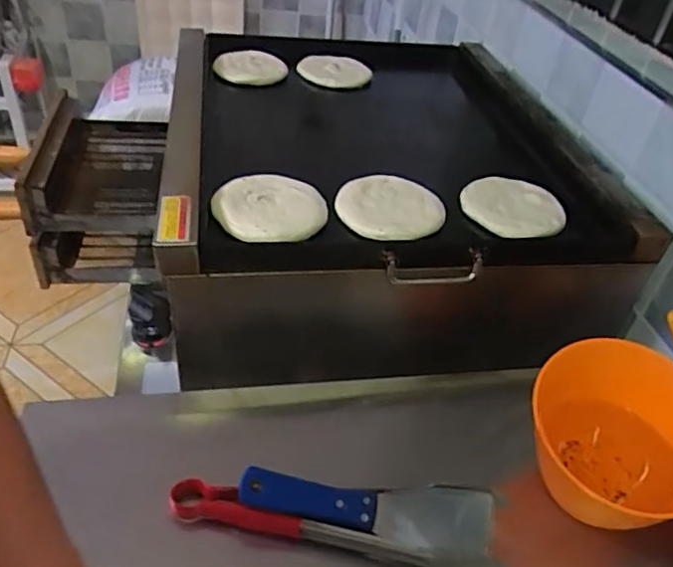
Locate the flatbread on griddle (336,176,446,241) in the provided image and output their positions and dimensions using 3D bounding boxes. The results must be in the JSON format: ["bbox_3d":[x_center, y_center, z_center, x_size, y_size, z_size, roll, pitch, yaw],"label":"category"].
[{"bbox_3d":[0.065,-0.094,0.712,0.124,0.011,0.115,4,39,-5],"label":"flatbread on griddle"}]

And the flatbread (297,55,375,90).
[{"bbox_3d":[0.001,-0.373,1.047,0.122,0.015,0.107,-11,58,-17],"label":"flatbread"}]

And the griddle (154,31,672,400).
[{"bbox_3d":[0.043,-0.172,0.896,0.574,0.178,0.696,-3,41,-13],"label":"griddle"}]

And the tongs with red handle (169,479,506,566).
[{"bbox_3d":[-0.001,0.217,0.521,0.296,0.029,0.026,10,39,3],"label":"tongs with red handle"}]

